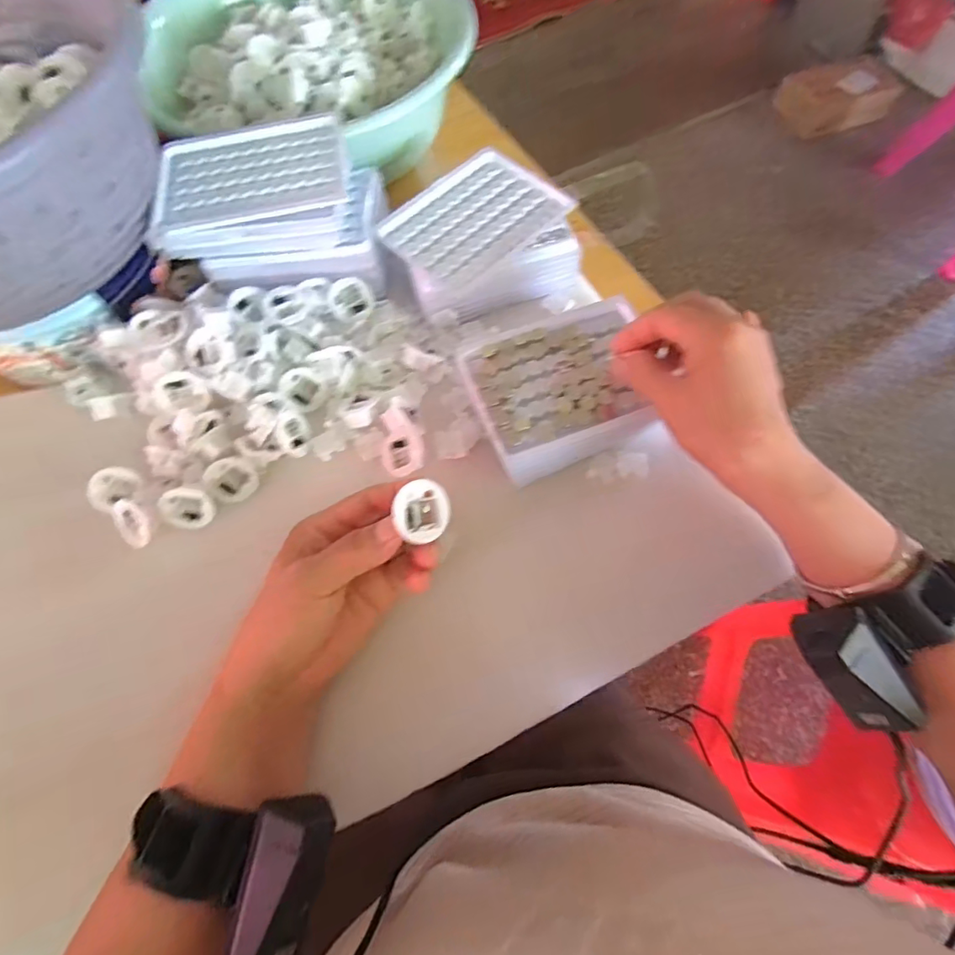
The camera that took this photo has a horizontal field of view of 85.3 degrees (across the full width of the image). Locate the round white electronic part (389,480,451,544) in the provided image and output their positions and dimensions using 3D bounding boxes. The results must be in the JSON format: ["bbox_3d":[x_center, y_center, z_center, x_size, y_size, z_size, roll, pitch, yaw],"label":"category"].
[{"bbox_3d":[-0.031,0.018,0.278,0.031,0.008,0.032,3,85,-35],"label":"round white electronic part"}]

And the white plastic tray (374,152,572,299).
[{"bbox_3d":[-0.002,-0.198,0.397,0.127,0.013,0.092,-42,72,-15],"label":"white plastic tray"}]

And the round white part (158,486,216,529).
[{"bbox_3d":[-0.193,0.020,0.347,0.031,0.012,0.031,-6,112,-14],"label":"round white part"}]

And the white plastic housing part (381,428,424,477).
[{"bbox_3d":[-0.052,-0.017,0.361,0.028,0.008,0.031,-12,83,10],"label":"white plastic housing part"}]

